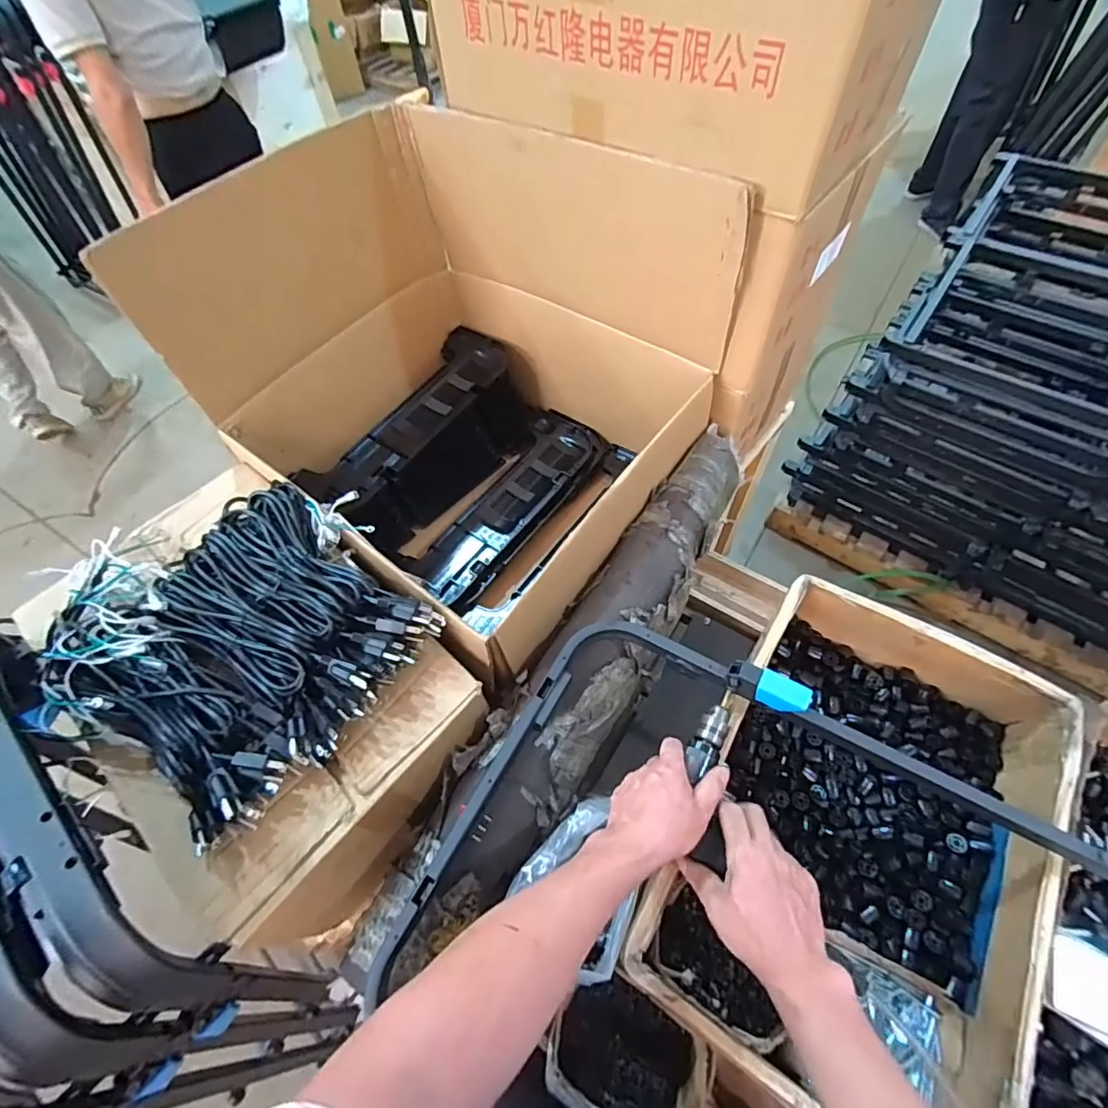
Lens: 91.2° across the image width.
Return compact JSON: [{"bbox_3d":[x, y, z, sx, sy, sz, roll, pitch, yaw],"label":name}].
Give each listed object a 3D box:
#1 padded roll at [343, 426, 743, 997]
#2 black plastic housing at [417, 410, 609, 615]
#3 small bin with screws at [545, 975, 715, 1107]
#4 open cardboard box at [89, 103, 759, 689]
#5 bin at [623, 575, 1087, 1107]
[{"bbox_3d":[0.058,0.137,0.708,0.130,0.095,0.828,30,65,20],"label":"padded roll"},{"bbox_3d":[-0.067,-0.104,1.016,0.166,0.058,0.435,27,64,19],"label":"black plastic housing"},{"bbox_3d":[0.084,0.564,0.601,0.163,0.081,0.131,26,64,19],"label":"small bin with screws"},{"bbox_3d":[-0.128,-0.238,0.839,0.595,0.505,0.570,33,66,22],"label":"open cardboard box"},{"bbox_3d":[0.348,0.321,0.636,0.337,0.140,0.506,26,64,19],"label":"bin"}]

